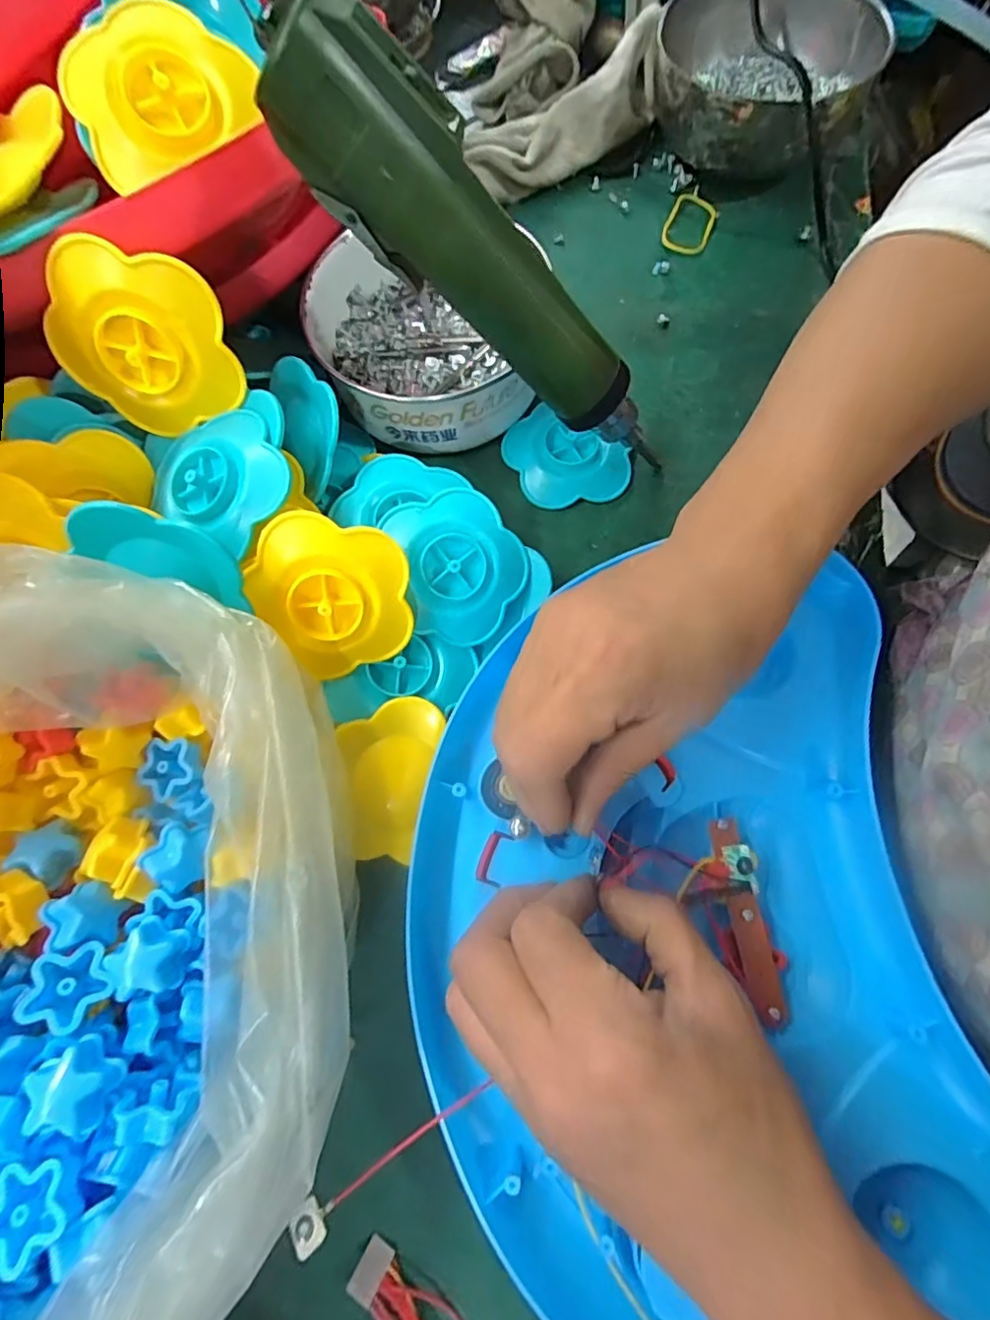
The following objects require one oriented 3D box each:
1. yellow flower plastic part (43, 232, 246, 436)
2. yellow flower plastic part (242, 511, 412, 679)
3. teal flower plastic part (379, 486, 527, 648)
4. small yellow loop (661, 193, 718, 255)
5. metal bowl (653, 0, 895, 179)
[{"bbox_3d":[-0.159,-0.140,0.248,0.075,0.077,0.012,-6,46,-1],"label":"yellow flower plastic part"},{"bbox_3d":[-0.077,-0.030,0.266,0.070,0.018,0.072,3,111,-14],"label":"yellow flower plastic part"},{"bbox_3d":[-0.020,-0.050,0.292,0.068,0.014,0.074,-41,106,-7],"label":"teal flower plastic part"},{"bbox_3d":[0.143,-0.317,0.404,0.033,0.006,0.061,24,78,2],"label":"small yellow loop"},{"bbox_3d":[0.179,-0.396,0.389,0.140,0.071,0.139,36,77,12],"label":"metal bowl"}]

